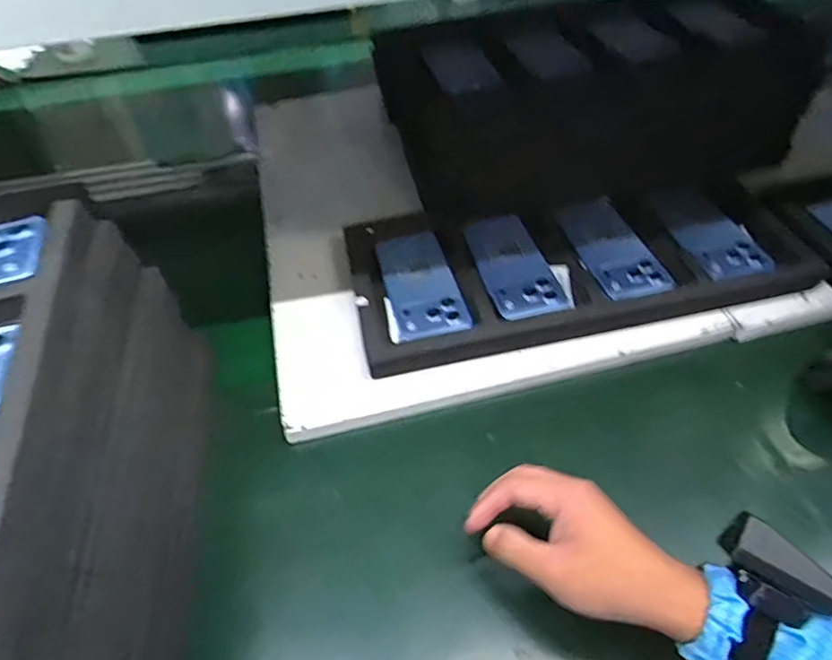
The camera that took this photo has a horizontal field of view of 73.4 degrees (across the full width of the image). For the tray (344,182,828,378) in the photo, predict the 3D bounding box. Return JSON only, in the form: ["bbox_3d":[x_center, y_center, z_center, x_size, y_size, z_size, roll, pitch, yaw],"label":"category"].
[{"bbox_3d":[0.158,-0.080,0.602,0.455,0.042,0.210,-12,54,4],"label":"tray"}]

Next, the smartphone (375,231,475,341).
[{"bbox_3d":[0.006,-0.053,0.617,0.076,0.007,0.160,-14,48,-7],"label":"smartphone"}]

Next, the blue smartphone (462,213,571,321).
[{"bbox_3d":[0.107,-0.069,0.614,0.072,0.010,0.148,-20,55,1],"label":"blue smartphone"}]

